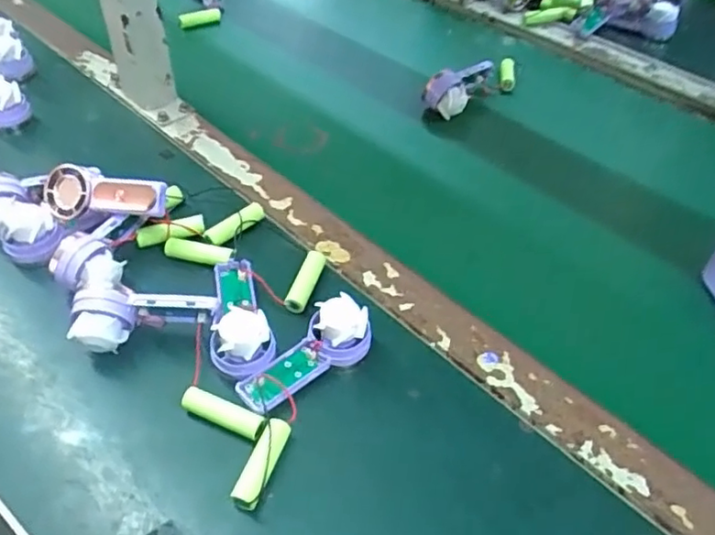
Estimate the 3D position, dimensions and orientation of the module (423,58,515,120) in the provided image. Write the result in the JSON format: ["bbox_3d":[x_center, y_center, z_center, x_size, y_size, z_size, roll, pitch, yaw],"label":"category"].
[{"bbox_3d":[0.123,-0.187,0.622,0.118,0.048,0.033,-26,52,-26],"label":"module"}]

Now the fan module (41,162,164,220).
[{"bbox_3d":[-0.180,-0.052,0.446,0.095,0.031,0.025,7,46,4],"label":"fan module"}]

